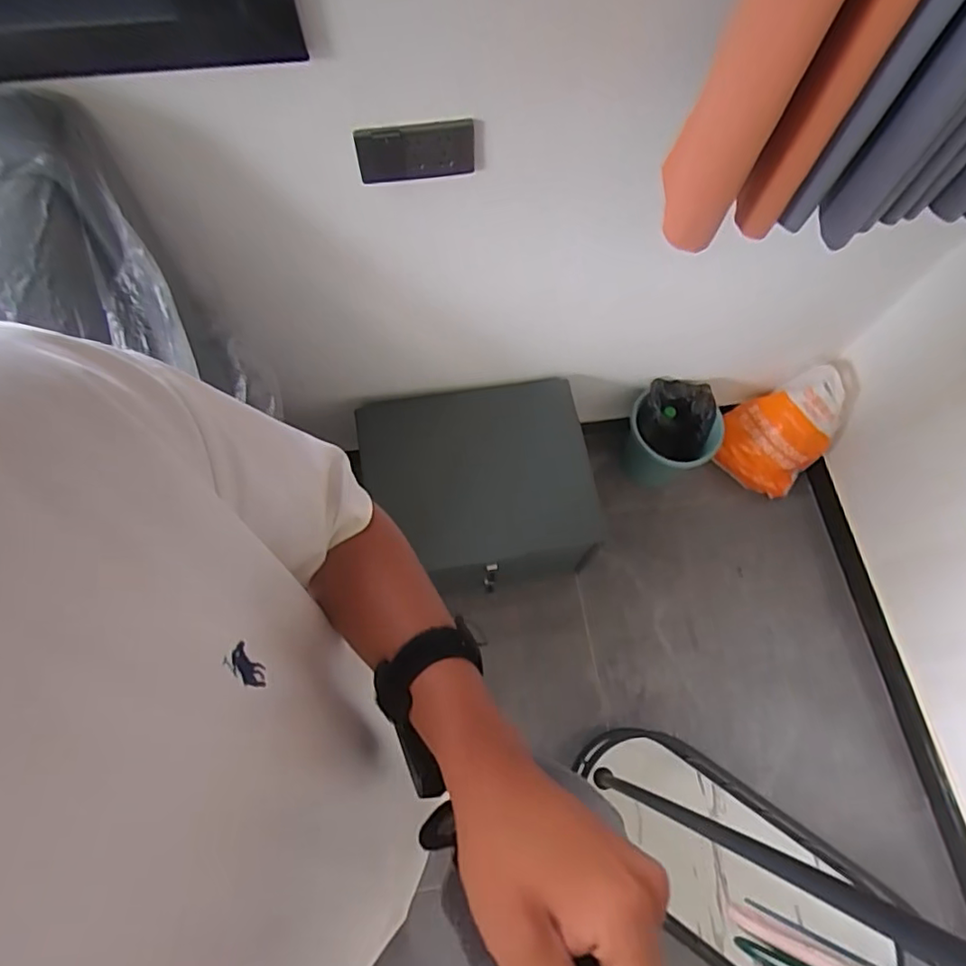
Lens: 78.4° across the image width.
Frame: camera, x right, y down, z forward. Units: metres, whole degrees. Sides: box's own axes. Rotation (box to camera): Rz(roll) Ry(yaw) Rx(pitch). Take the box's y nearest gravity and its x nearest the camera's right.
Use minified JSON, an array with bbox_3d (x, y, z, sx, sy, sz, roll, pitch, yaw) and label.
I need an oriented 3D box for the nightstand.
[{"bbox_3d":[0.003,0.028,1.467,0.551,0.358,0.375,-7,70,-2],"label":"nightstand"}]

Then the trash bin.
[{"bbox_3d":[0.479,-0.112,1.546,0.213,0.270,0.196,0,70,1],"label":"trash bin"}]

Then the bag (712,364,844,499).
[{"bbox_3d":[0.762,-0.138,1.519,0.245,0.261,0.214,32,73,11],"label":"bag"}]

